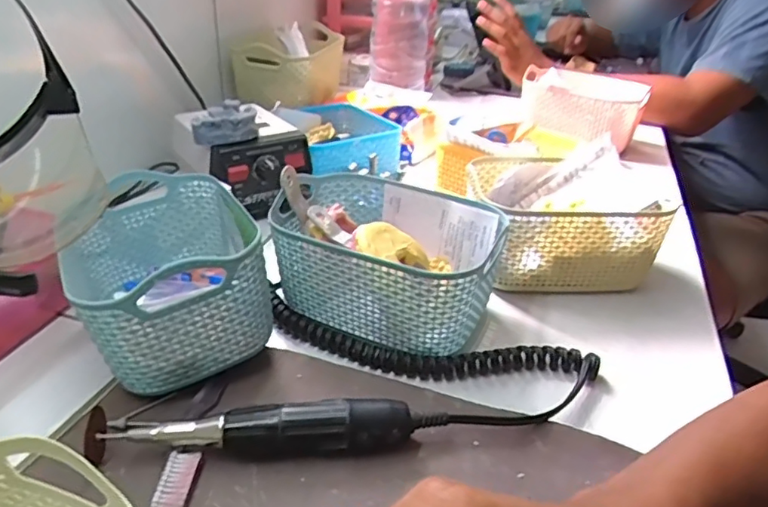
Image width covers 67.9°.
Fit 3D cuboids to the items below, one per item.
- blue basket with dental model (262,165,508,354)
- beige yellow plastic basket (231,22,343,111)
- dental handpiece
[{"bbox_3d":[0.000,0.007,0.446,0.166,0.081,0.119,16,33,21],"label":"blue basket with dental model"},{"bbox_3d":[-0.126,-0.263,0.795,0.112,0.078,0.169,8,31,9],"label":"beige yellow plastic basket"},{"bbox_3d":[-0.070,0.101,0.329,0.168,0.028,0.023,0,30,-4],"label":"dental handpiece"}]

